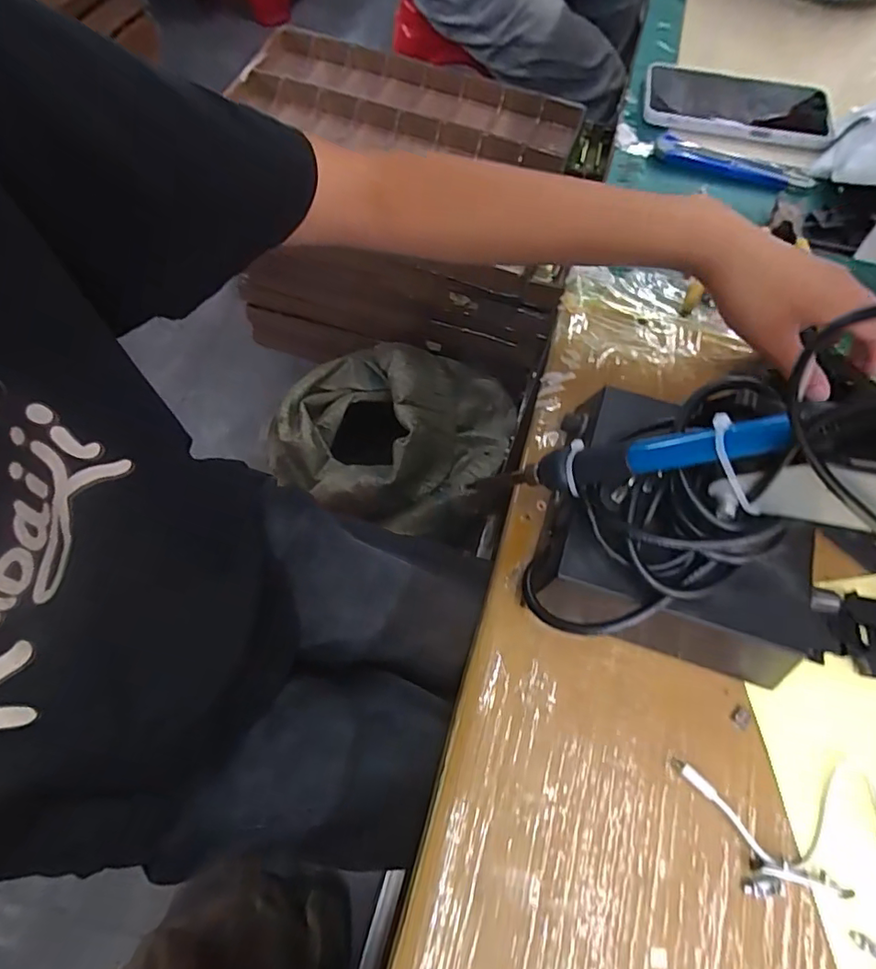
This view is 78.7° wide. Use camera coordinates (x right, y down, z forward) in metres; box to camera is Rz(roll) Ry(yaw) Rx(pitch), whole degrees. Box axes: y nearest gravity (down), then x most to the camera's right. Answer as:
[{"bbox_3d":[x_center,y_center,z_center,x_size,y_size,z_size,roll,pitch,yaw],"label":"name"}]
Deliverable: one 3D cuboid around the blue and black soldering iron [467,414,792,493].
[{"bbox_3d":[0.076,-0.009,0.261,0.015,0.167,0.015,33,64,-30],"label":"blue and black soldering iron"}]

